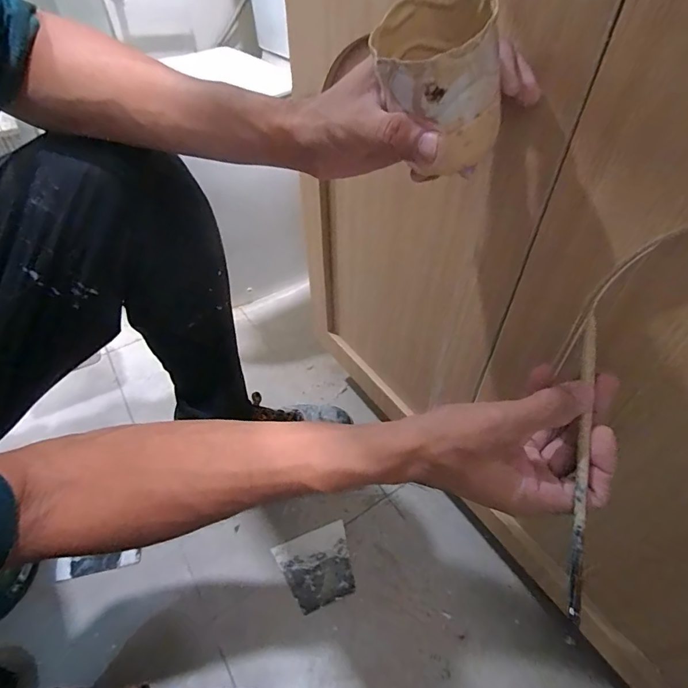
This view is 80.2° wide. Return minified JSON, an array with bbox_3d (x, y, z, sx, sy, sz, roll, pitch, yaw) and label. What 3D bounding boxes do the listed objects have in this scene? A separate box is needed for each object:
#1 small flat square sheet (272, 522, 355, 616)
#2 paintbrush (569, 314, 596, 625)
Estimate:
[{"bbox_3d":[-0.039,0.324,0.595,0.104,0.004,0.098,-17,49,-14],"label":"small flat square sheet"},{"bbox_3d":[0.150,0.071,0.257,0.006,0.007,0.186,10,73,11],"label":"paintbrush"}]

